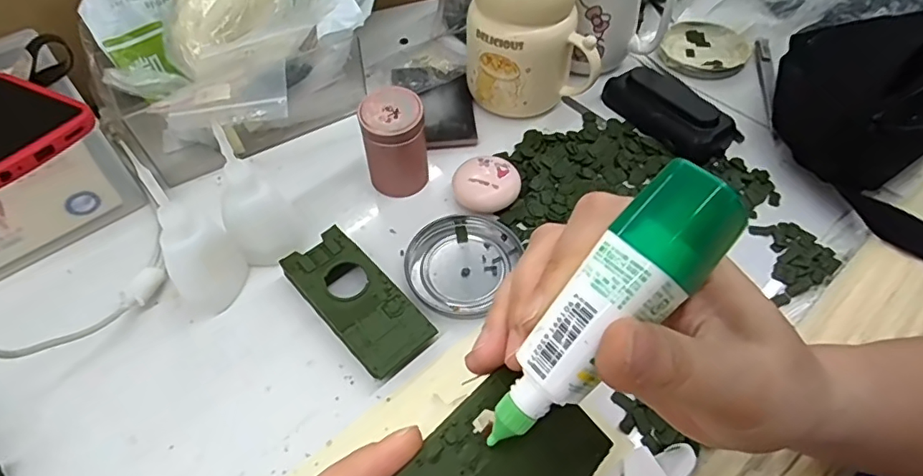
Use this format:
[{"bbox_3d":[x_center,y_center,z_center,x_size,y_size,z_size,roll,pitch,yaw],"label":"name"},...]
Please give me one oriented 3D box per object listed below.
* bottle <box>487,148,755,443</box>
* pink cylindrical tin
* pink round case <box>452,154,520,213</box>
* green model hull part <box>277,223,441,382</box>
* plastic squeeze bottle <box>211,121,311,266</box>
[{"bbox_3d":[0.040,0.022,0.155,0.024,0.017,0.095,44,100,28],"label":"bottle"},{"bbox_3d":[-0.047,-0.068,0.392,0.044,0.066,0.041,-1,53,1],"label":"pink cylindrical tin"},{"bbox_3d":[0.020,-0.042,0.400,0.046,0.022,0.052,19,56,15],"label":"pink round case"},{"bbox_3d":[-0.066,0.040,0.344,0.046,0.020,0.103,-37,61,-23],"label":"green model hull part"},{"bbox_3d":[-0.129,-0.020,0.340,0.044,0.097,0.036,-25,57,-16],"label":"plastic squeeze bottle"}]

